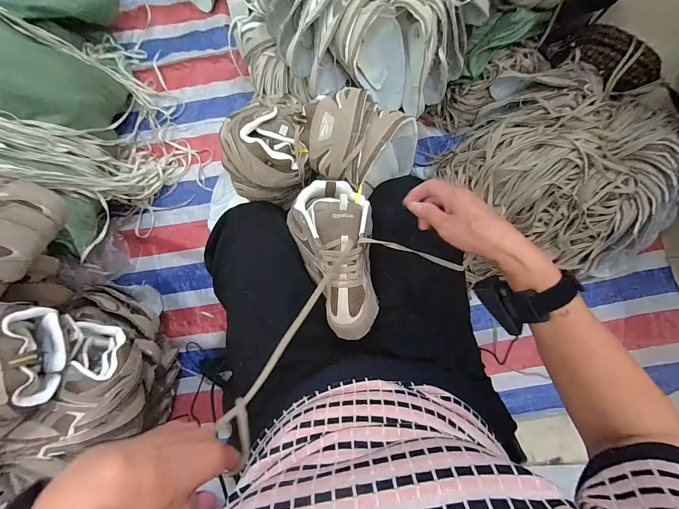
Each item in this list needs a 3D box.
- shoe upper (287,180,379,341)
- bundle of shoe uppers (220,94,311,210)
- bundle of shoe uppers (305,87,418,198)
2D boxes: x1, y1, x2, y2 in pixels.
[{"bbox_3d":[-0.001,0.004,0.440,0.114,0.066,0.229,-14,86,1],"label":"shoe upper"},{"bbox_3d":[-0.116,-0.167,0.487,0.144,0.128,0.142,0,83,3],"label":"bundle of shoe uppers"},{"bbox_3d":[0.041,-0.176,0.504,0.179,0.154,0.134,-2,83,2],"label":"bundle of shoe uppers"}]

